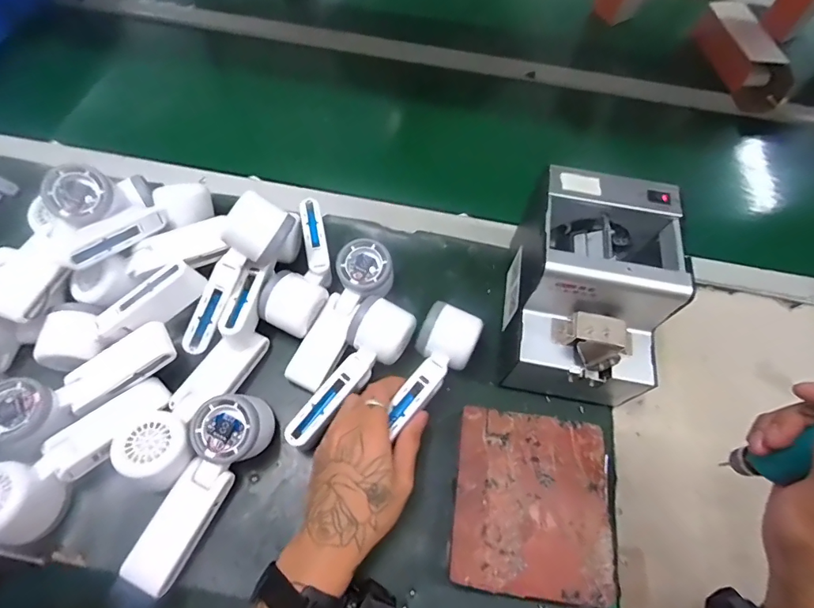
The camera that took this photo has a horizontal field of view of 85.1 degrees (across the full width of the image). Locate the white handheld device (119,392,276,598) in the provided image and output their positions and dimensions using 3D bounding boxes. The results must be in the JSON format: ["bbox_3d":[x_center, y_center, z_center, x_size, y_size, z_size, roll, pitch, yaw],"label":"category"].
[{"bbox_3d":[-0.179,0.154,0.382,0.059,0.056,0.166,27,64,11],"label":"white handheld device"}]

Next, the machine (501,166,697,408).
[{"bbox_3d":[0.175,-0.010,0.438,0.126,0.153,0.170,11,62,3],"label":"machine"}]

